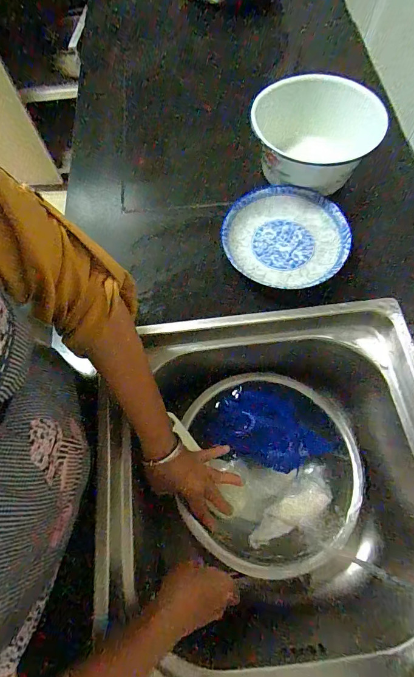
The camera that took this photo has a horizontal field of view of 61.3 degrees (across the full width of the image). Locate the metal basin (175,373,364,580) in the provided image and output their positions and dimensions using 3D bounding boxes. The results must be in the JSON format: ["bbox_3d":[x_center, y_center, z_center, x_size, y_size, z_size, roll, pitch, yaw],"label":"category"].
[{"bbox_3d":[0.094,0.182,0.504,0.240,0.060,0.251,-1,67,2],"label":"metal basin"}]

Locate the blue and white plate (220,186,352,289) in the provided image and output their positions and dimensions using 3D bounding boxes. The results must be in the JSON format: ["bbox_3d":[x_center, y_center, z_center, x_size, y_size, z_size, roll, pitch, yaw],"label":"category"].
[{"bbox_3d":[0.110,-0.144,0.493,0.165,0.023,0.162,-1,67,2],"label":"blue and white plate"}]

